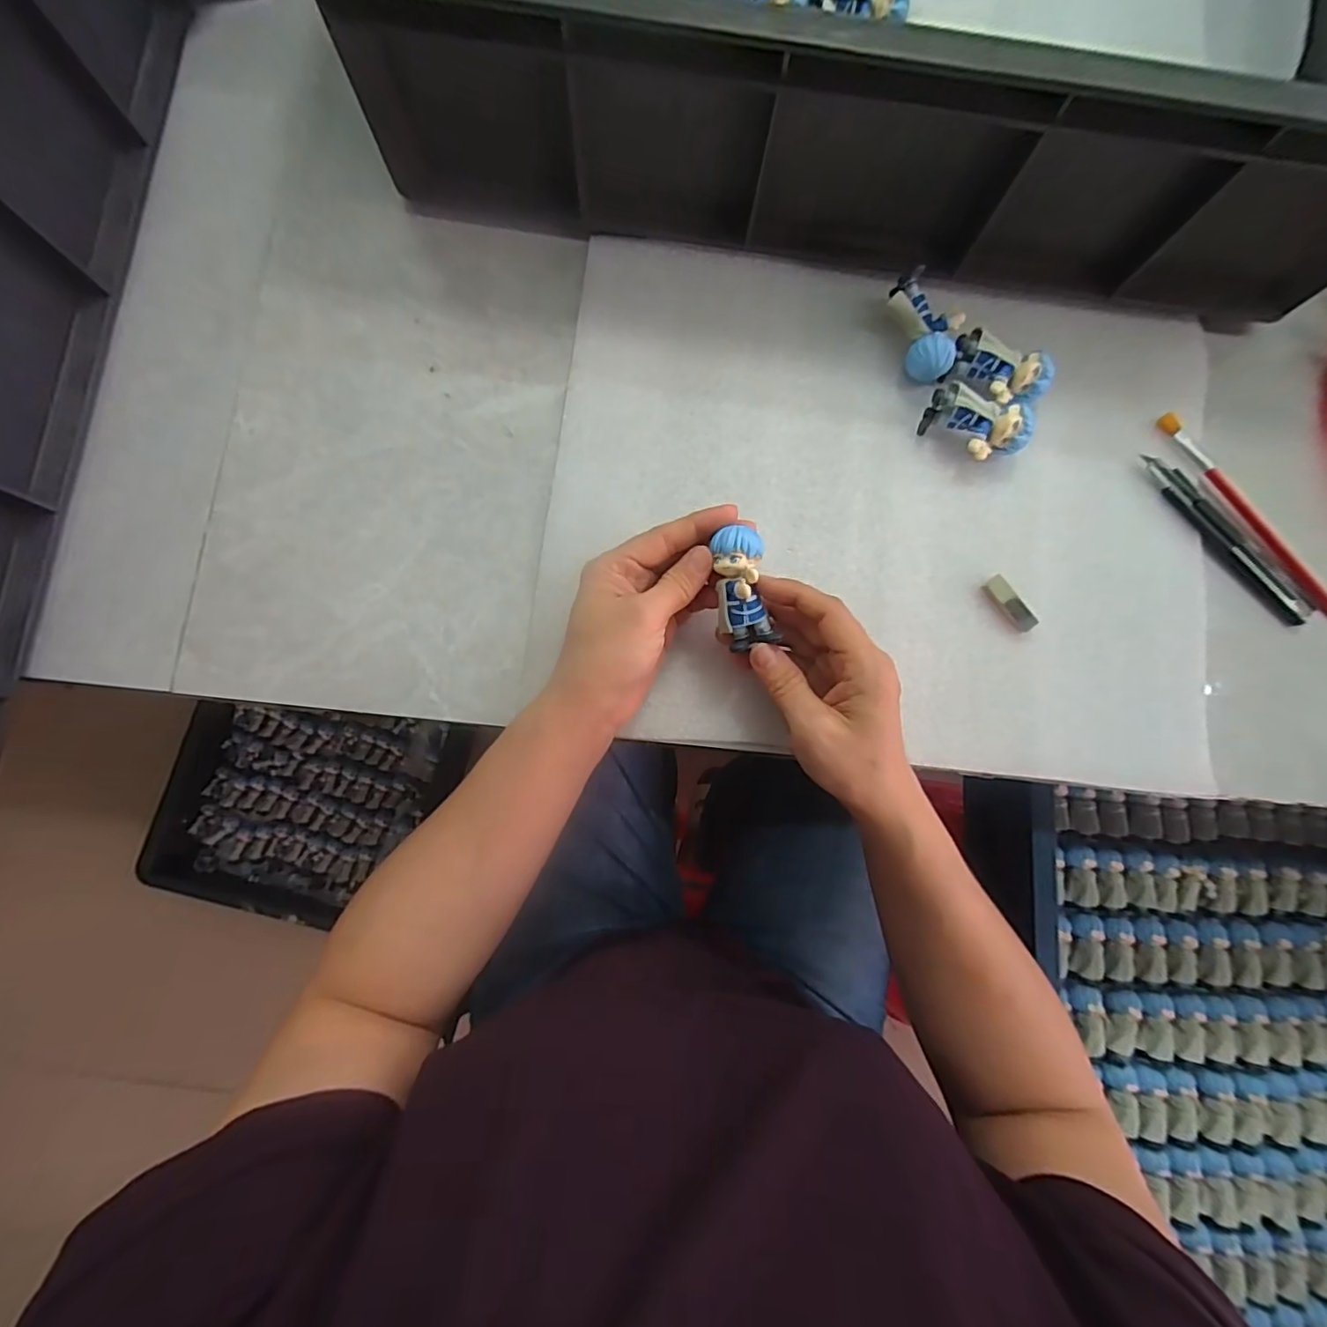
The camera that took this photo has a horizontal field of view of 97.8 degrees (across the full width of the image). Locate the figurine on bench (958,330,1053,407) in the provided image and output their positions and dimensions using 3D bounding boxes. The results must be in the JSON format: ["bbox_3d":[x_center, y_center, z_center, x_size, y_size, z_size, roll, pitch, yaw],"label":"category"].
[{"bbox_3d":[0.206,-0.178,0.355,0.057,0.024,0.034,20,81,1],"label":"figurine on bench"}]

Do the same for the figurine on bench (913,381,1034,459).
[{"bbox_3d":[0.190,-0.142,0.352,0.059,0.027,0.035,17,81,1],"label":"figurine on bench"}]

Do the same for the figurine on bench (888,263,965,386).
[{"bbox_3d":[0.161,-0.206,0.359,0.031,0.032,0.060,-19,82,-5],"label":"figurine on bench"}]

